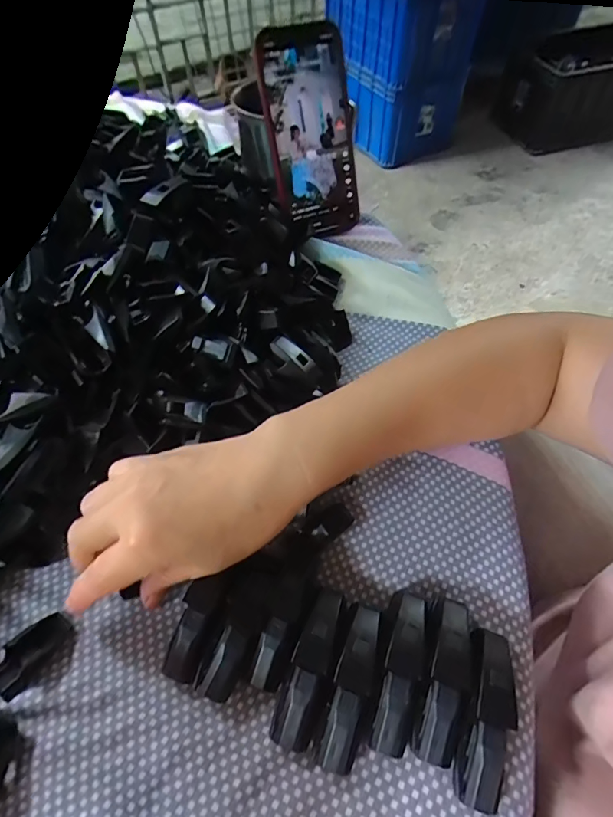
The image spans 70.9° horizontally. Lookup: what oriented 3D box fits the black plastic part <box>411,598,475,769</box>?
[{"bbox_3d":[0.073,0.135,0.215,0.023,0.026,0.071,17,59,11],"label":"black plastic part"}]

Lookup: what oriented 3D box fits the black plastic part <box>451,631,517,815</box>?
[{"bbox_3d":[0.087,0.146,0.207,0.017,0.025,0.073,16,59,10],"label":"black plastic part"}]

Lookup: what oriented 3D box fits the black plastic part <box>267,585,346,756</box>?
[{"bbox_3d":[0.004,0.130,0.219,0.021,0.024,0.072,20,60,13],"label":"black plastic part"}]

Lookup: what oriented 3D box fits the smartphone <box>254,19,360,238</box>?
[{"bbox_3d":[0.007,-0.241,0.384,0.076,0.157,0.016,-20,30,-12],"label":"smartphone"}]

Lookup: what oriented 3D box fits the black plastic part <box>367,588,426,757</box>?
[{"bbox_3d":[0.048,0.131,0.221,0.021,0.021,0.073,12,58,8],"label":"black plastic part"}]

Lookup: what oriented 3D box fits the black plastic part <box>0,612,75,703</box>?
[{"bbox_3d":[-0.147,0.130,0.229,0.020,0.011,0.041,31,63,19],"label":"black plastic part"}]

